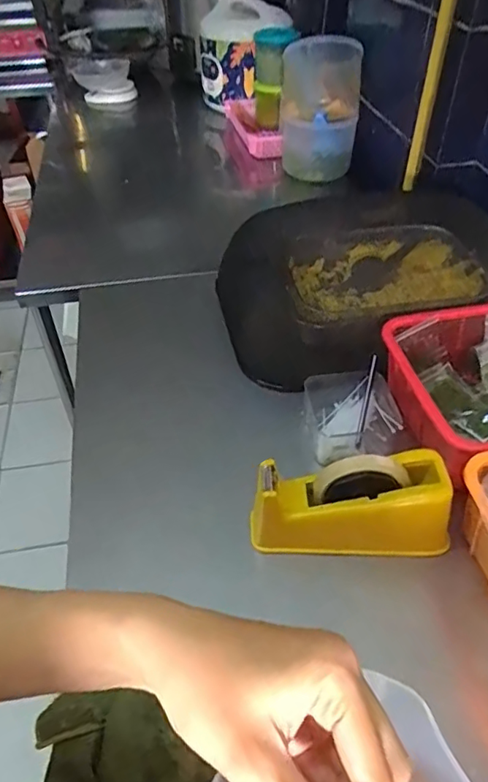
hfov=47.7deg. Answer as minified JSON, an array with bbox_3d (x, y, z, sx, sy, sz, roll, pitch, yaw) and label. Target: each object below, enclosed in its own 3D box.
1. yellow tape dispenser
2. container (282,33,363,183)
[{"bbox_3d":[0.106,0.114,0.561,0.190,0.107,0.062,-2,44,-1],"label":"yellow tape dispenser"},{"bbox_3d":[0.160,-0.595,1.178,0.162,0.263,0.137,6,44,7],"label":"container"}]

